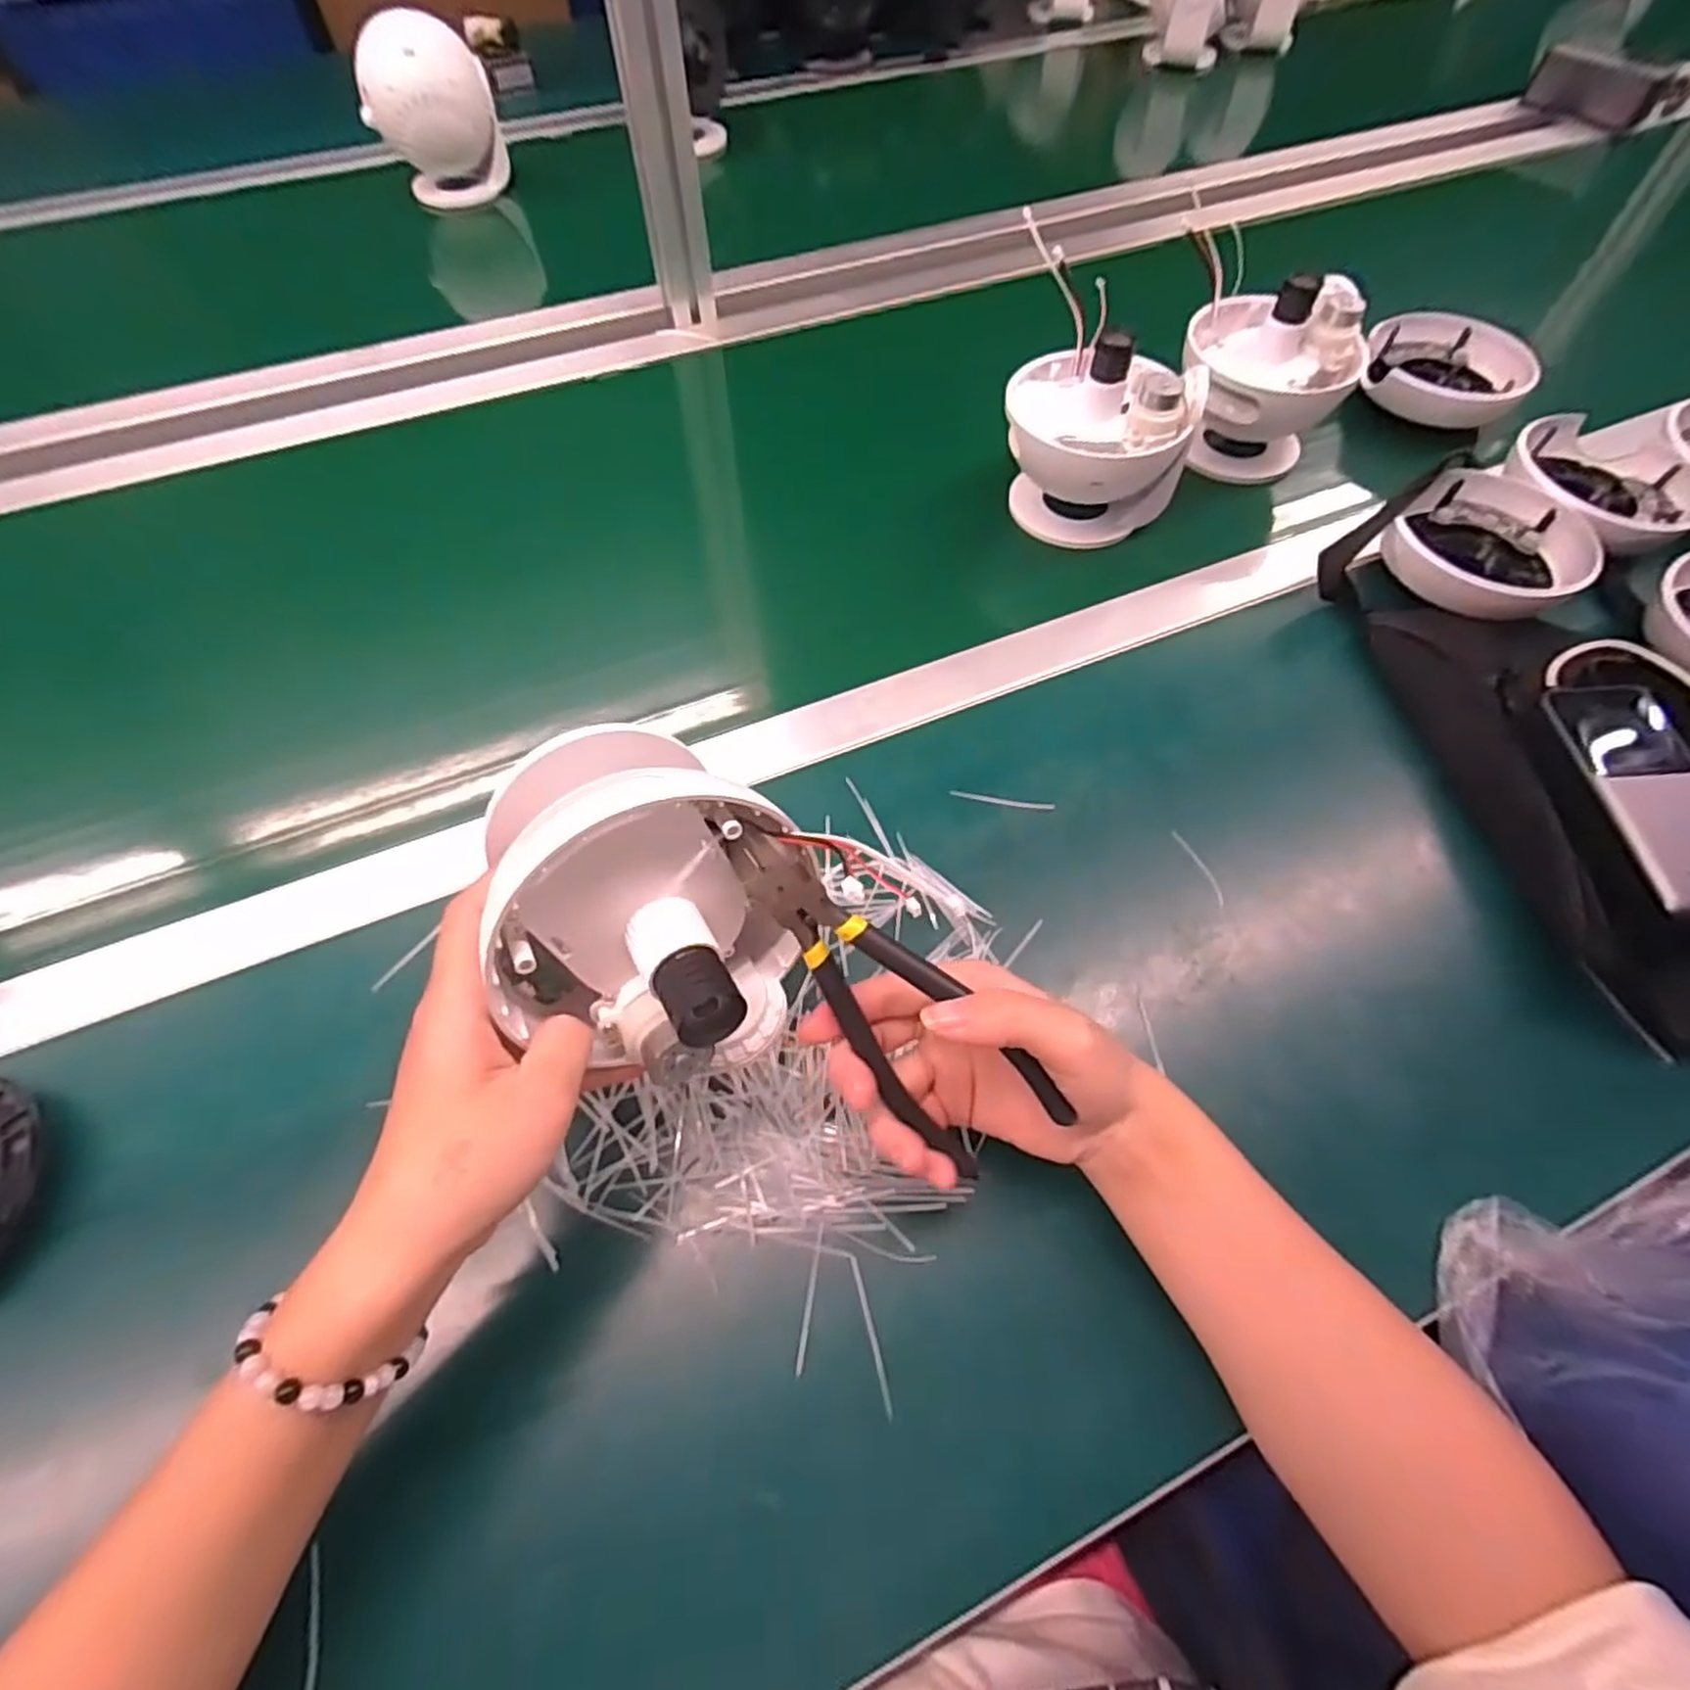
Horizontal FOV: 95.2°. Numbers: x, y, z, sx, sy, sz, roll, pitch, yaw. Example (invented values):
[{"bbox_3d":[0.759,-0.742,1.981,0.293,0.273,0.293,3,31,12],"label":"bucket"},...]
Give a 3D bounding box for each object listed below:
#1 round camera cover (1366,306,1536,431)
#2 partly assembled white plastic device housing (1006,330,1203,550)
[{"bbox_3d":[0.465,-0.374,0.598,0.111,0.034,0.114,0,61,-1],"label":"round camera cover"},{"bbox_3d":[0.164,-0.267,0.511,0.119,0.108,0.104,18,63,9],"label":"partly assembled white plastic device housing"}]

